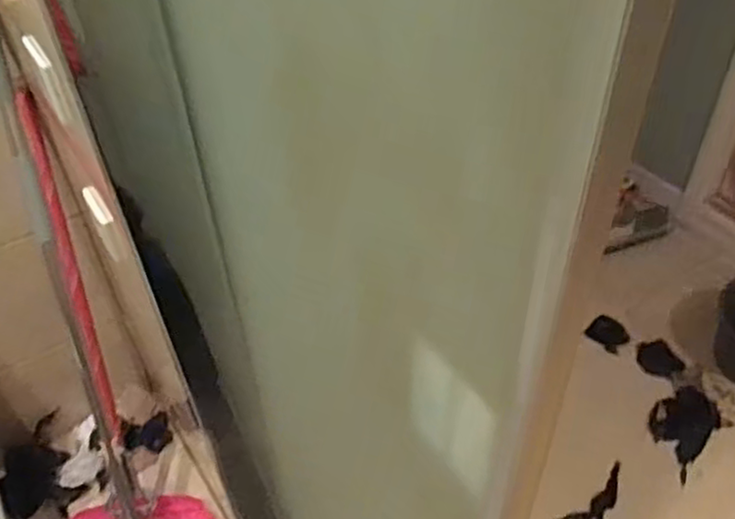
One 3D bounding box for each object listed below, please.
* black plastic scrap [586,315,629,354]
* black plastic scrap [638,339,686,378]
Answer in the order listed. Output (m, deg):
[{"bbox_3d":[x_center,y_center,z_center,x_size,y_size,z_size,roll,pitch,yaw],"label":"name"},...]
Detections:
[{"bbox_3d":[0.622,0.188,1.795,0.099,0.021,0.098,34,46,29],"label":"black plastic scrap"},{"bbox_3d":[0.721,0.247,1.729,0.093,0.008,0.105,-17,49,-11],"label":"black plastic scrap"}]

